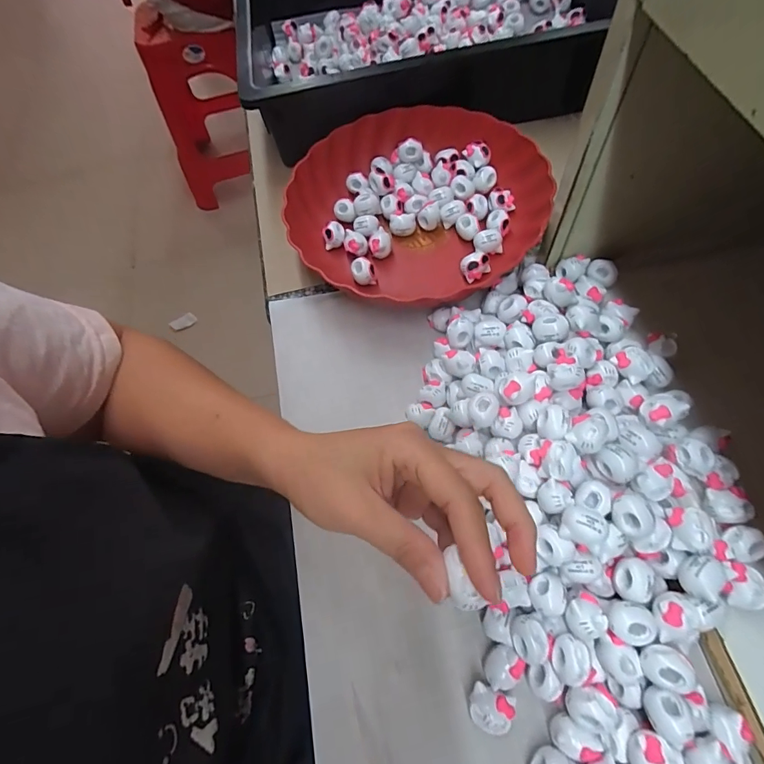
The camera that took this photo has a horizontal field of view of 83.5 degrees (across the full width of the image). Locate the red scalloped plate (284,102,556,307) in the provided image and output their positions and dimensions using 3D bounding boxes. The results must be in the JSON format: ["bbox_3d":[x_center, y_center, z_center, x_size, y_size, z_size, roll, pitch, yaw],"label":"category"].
[{"bbox_3d":[0.038,-0.173,0.418,0.227,0.069,0.220,-1,61,2],"label":"red scalloped plate"}]

